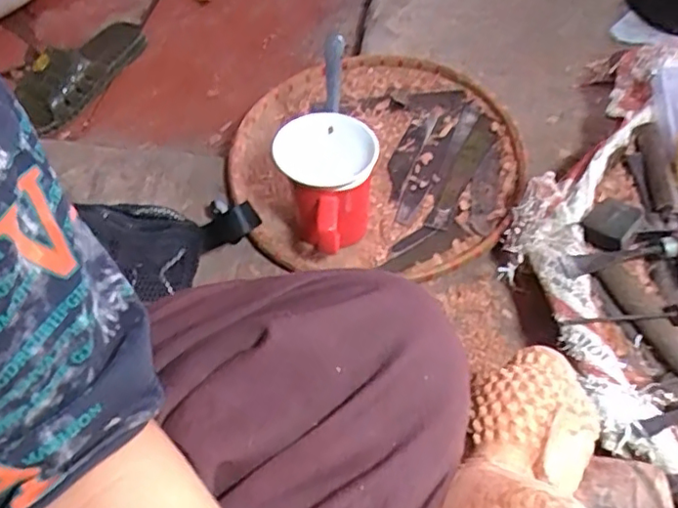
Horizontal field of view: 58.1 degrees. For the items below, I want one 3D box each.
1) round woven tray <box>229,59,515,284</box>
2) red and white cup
[{"bbox_3d":[0.040,-0.107,0.660,0.284,0.049,0.311,-1,57,2],"label":"round woven tray"},{"bbox_3d":[-0.010,-0.053,0.557,0.088,0.105,0.130,-2,57,2],"label":"red and white cup"}]

